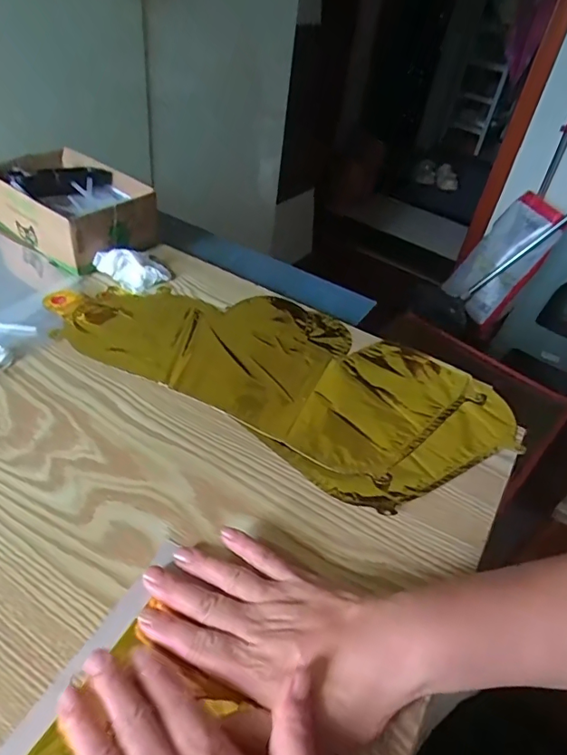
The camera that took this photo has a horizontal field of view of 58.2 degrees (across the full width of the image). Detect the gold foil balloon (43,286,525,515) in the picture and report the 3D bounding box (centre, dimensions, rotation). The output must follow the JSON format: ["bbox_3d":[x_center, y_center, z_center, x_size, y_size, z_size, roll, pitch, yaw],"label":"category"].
[{"bbox_3d":[-0.009,-0.022,0.513,0.444,0.012,0.208,27,45,20],"label":"gold foil balloon"}]

